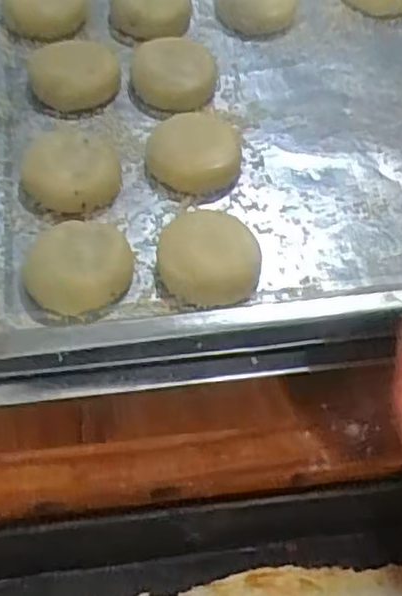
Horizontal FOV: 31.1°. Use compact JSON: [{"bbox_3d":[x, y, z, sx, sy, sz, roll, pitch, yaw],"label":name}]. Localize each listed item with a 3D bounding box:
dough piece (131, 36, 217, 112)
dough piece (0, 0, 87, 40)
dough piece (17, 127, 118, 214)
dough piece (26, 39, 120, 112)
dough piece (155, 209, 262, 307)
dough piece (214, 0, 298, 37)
[{"bbox_3d":[-0.020,-0.168,0.517,0.060,0.023,0.071,0,56,-3],"label":"dough piece"},{"bbox_3d":[-0.120,-0.223,0.554,0.061,0.016,0.071,-6,57,-7],"label":"dough piece"},{"bbox_3d":[-0.083,-0.086,0.454,0.059,0.017,0.070,-5,57,-7],"label":"dough piece"},{"bbox_3d":[-0.090,-0.162,0.508,0.061,0.021,0.062,2,56,-2],"label":"dough piece"},{"bbox_3d":[0.005,-0.025,0.416,0.061,0.017,0.057,2,56,-2],"label":"dough piece"},{"bbox_3d":[0.043,-0.237,0.578,0.063,0.018,0.080,8,56,2],"label":"dough piece"}]

